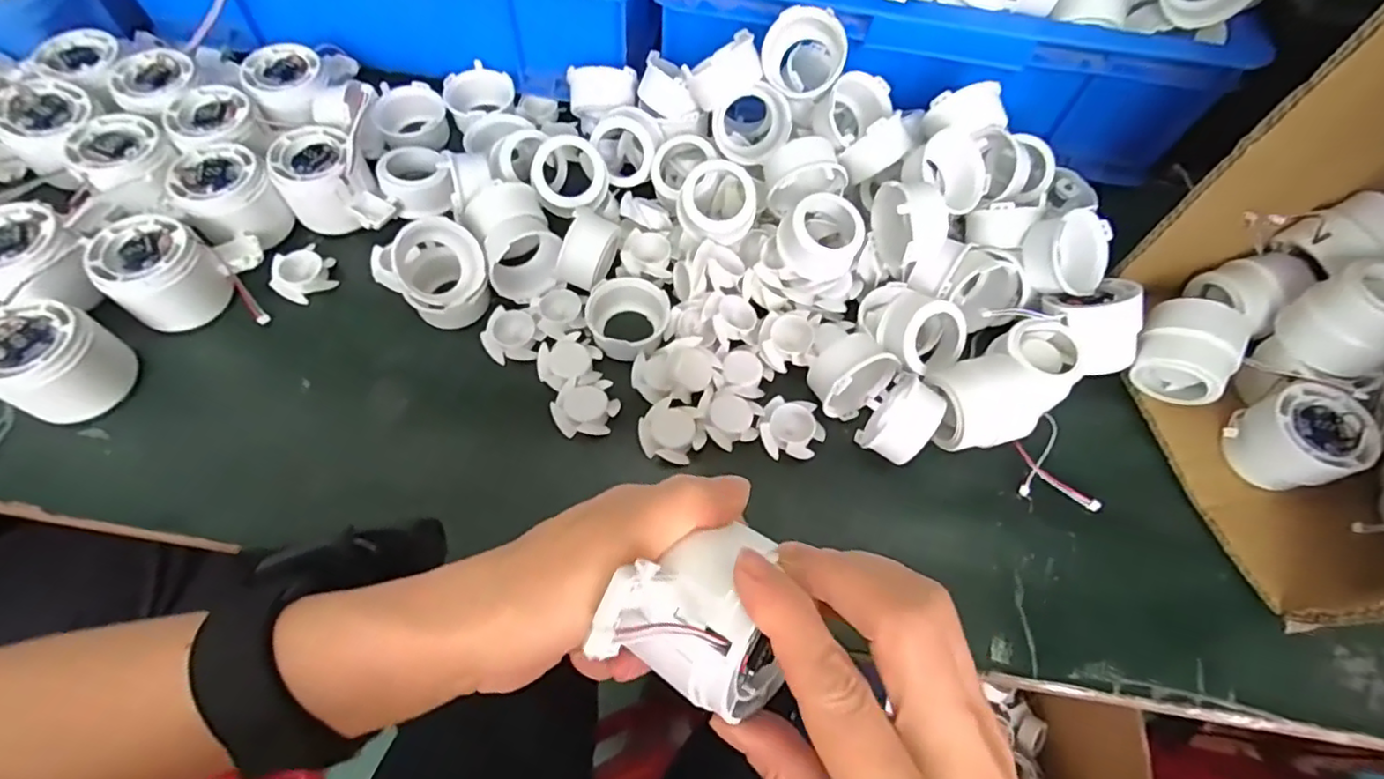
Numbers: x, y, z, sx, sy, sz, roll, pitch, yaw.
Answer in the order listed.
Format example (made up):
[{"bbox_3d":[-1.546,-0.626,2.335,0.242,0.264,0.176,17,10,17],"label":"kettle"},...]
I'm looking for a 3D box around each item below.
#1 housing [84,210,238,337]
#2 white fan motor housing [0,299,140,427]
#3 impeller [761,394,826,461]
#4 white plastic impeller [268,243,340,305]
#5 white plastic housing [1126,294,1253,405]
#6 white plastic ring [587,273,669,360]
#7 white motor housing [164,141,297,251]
[{"bbox_3d":[-0.333,-0.071,0.393,0.061,0.048,0.058,35,67,13],"label":"housing"},{"bbox_3d":[-0.369,-0.015,0.358,0.057,0.049,0.059,20,64,6],"label":"white fan motor housing"},{"bbox_3d":[0.063,0.025,0.391,0.038,0.011,0.037,2,64,-3],"label":"impeller"},{"bbox_3d":[-0.269,-0.080,0.429,0.035,0.014,0.040,39,68,14],"label":"white plastic impeller"},{"bbox_3d":[0.319,-0.029,0.404,0.053,0.046,0.062,31,66,11],"label":"white plastic housing"},{"bbox_3d":[-0.041,-0.050,0.415,0.053,0.031,0.059,15,64,3],"label":"white plastic ring"},{"bbox_3d":[-0.312,-0.128,0.420,0.067,0.042,0.059,36,67,13],"label":"white motor housing"}]

